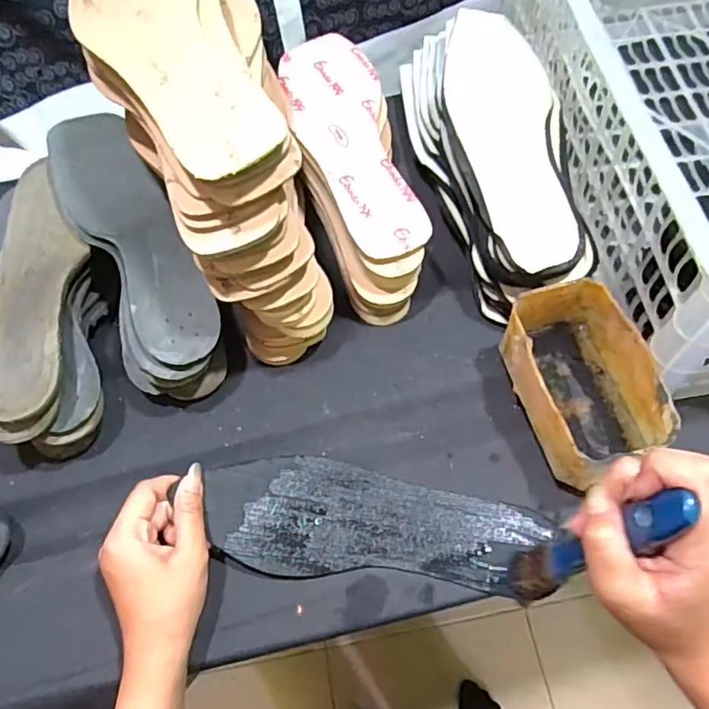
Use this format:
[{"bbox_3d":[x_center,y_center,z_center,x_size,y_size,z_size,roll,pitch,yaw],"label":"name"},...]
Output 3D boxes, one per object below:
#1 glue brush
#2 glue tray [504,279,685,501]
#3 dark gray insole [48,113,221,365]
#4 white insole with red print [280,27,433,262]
[{"bbox_3d":[0.116,0.103,0.302,0.011,0.159,0.025,-12,64,-19],"label":"glue brush"},{"bbox_3d":[0.154,0.022,0.406,0.073,0.070,0.126,-15,65,-3],"label":"glue tray"},{"bbox_3d":[-0.168,-0.096,0.447,0.071,0.024,0.236,-32,64,-12],"label":"dark gray insole"},{"bbox_3d":[-0.006,-0.178,0.481,0.077,0.007,0.239,-15,61,-4],"label":"white insole with red print"}]

